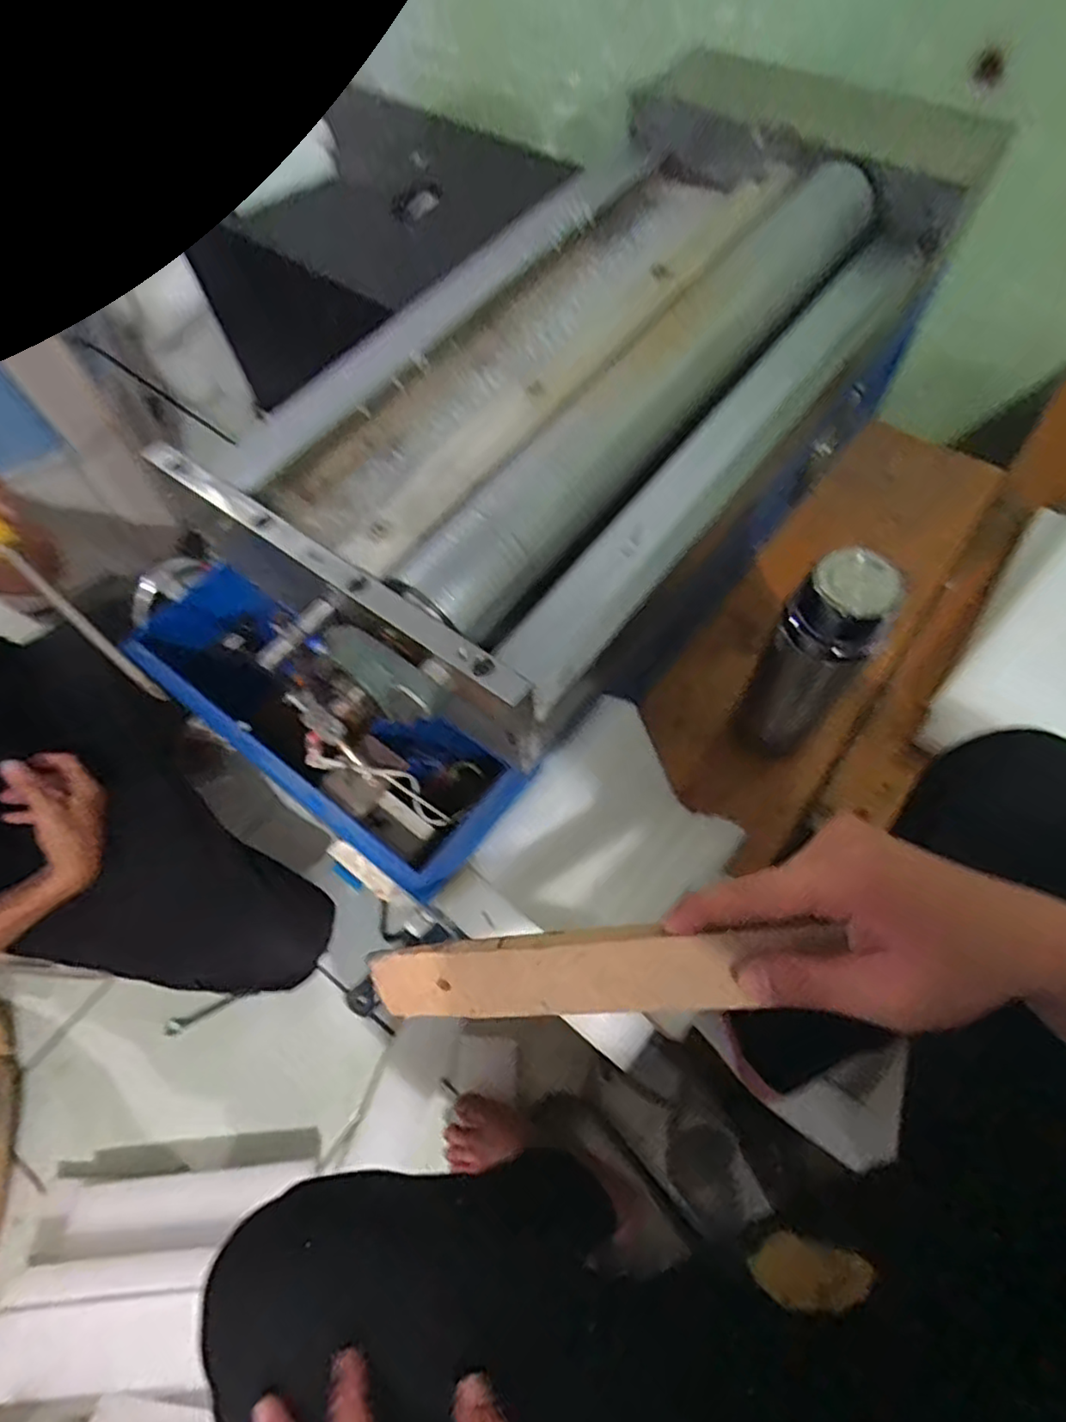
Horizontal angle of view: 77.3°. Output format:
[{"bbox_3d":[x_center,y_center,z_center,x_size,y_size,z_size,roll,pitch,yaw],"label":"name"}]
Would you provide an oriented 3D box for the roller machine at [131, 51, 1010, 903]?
[{"bbox_3d":[0.016,-0.252,0.617,0.377,0.225,0.765,35,71,18],"label":"roller machine"}]

